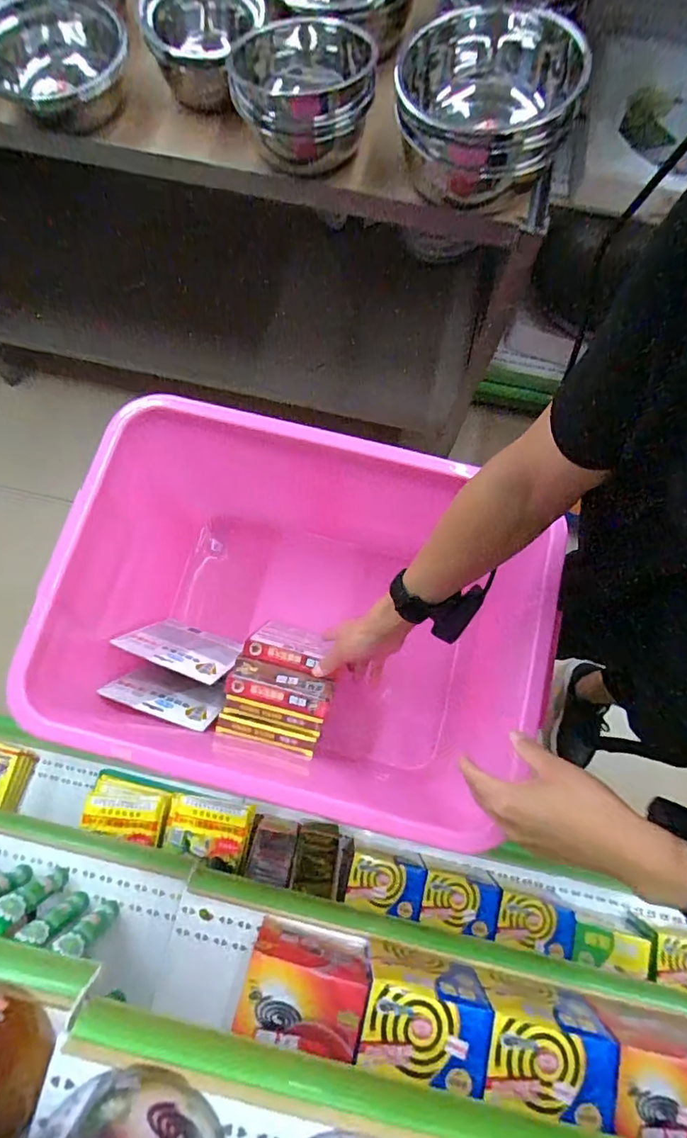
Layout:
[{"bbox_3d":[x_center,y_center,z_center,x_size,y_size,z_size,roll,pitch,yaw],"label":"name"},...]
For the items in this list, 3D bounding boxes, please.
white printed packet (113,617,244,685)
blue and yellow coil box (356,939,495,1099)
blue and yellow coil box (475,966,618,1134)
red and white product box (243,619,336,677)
[{"bbox_3d":[-0.231,0.109,0.753,0.154,0.157,0.013,20,97,-1],"label":"white printed packet"},{"bbox_3d":[0.090,0.496,0.590,0.133,0.092,0.074,13,77,4],"label":"blue and yellow coil box"},{"bbox_3d":[0.219,0.532,0.585,0.131,0.089,0.078,12,77,3],"label":"blue and yellow coil box"},{"bbox_3d":[-0.075,0.109,0.750,0.104,0.114,0.022,14,100,9],"label":"red and white product box"}]

